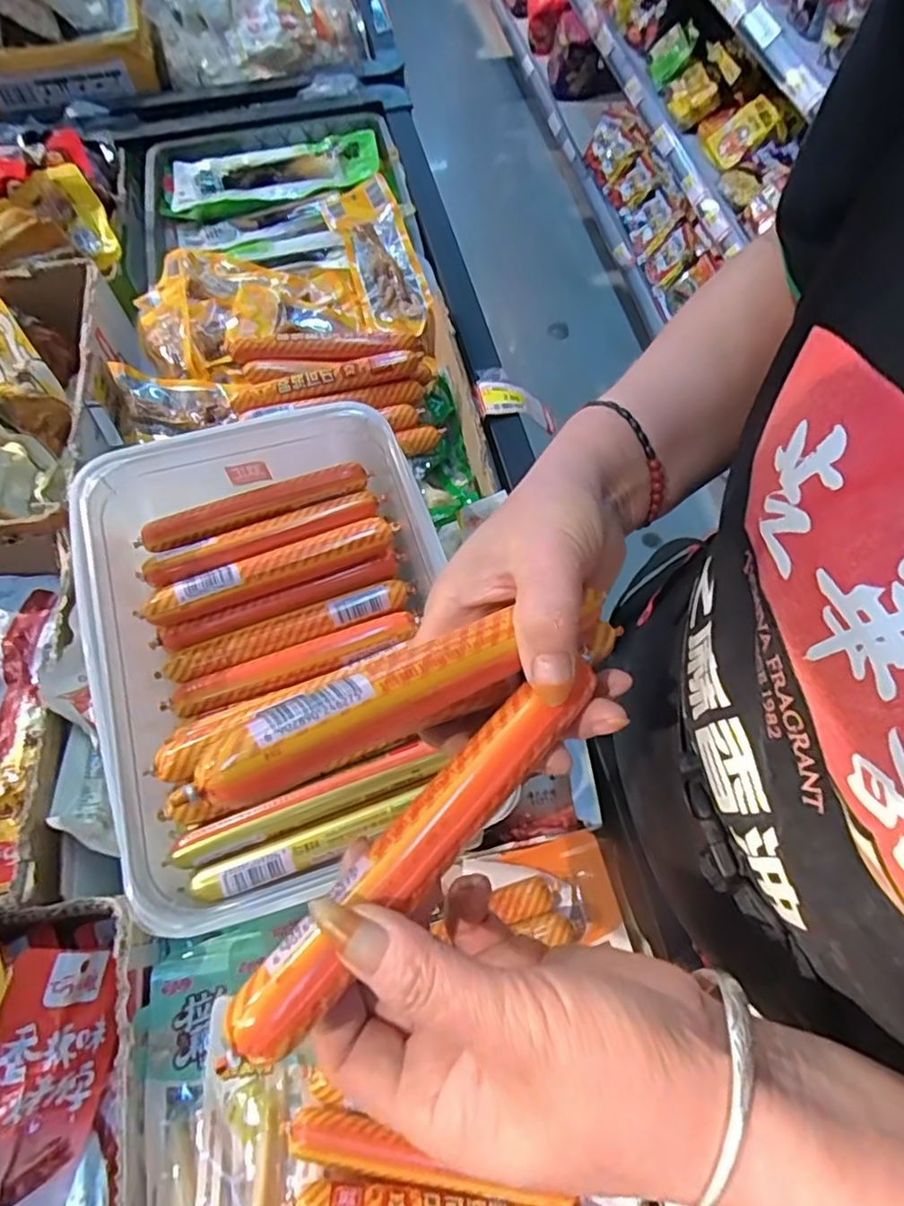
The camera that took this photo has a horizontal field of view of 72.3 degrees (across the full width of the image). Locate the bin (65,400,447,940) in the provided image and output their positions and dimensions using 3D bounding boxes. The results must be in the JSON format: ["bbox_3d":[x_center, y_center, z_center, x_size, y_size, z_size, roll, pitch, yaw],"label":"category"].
[{"bbox_3d":[-0.115,0.024,0.403,0.239,0.069,0.308,-18,67,-7],"label":"bin"}]

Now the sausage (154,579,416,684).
[{"bbox_3d":[-0.111,0.017,0.428,0.174,0.019,0.024,-22,67,-9],"label":"sausage"}]

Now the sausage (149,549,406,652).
[{"bbox_3d":[-0.118,-0.002,0.433,0.176,0.026,0.016,-21,67,-9],"label":"sausage"}]

